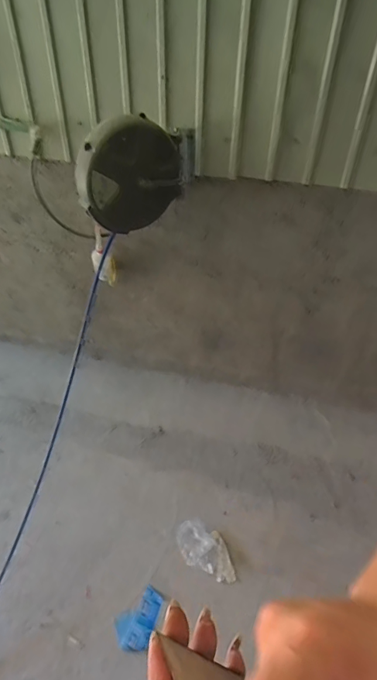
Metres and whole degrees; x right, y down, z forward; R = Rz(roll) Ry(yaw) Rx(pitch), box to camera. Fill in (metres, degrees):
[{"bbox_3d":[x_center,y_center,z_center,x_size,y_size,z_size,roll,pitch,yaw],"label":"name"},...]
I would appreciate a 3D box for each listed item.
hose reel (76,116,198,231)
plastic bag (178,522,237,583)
[{"bbox_3d":[-0.122,-0.455,1.167,0.373,0.298,0.131,-24,46,-25],"label":"hose reel"},{"bbox_3d":[0.057,0.668,1.347,0.218,0.025,0.124,18,44,21],"label":"plastic bag"}]

